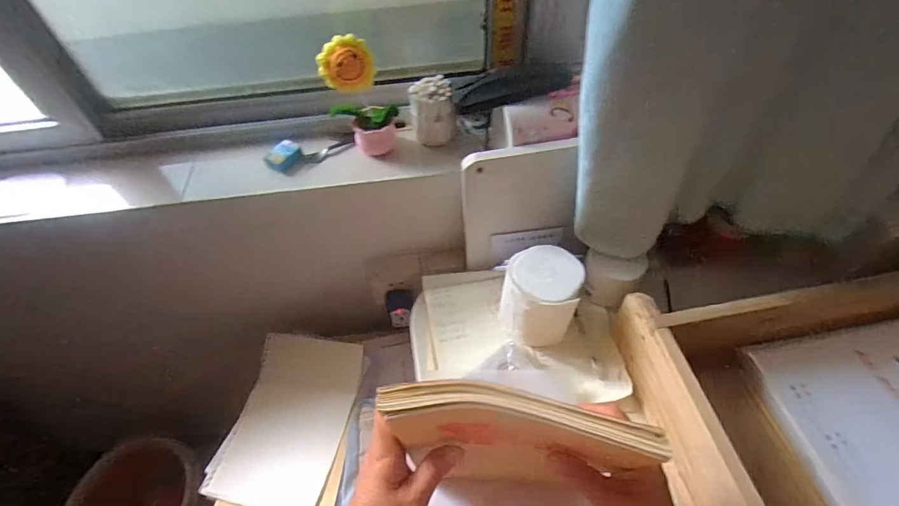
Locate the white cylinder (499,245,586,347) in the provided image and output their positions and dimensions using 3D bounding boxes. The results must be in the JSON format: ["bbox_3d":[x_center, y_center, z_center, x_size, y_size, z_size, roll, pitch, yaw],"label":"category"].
[{"bbox_3d":[0.118,0.059,0.568,0.091,0.121,0.098,-1,52,2],"label":"white cylinder"}]

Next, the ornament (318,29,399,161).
[{"bbox_3d":[-0.113,-0.198,0.568,0.070,0.144,0.056,-39,60,-25],"label":"ornament"}]

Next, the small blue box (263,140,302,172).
[{"bbox_3d":[-0.227,-0.135,0.602,0.029,0.020,0.050,22,56,19],"label":"small blue box"}]

